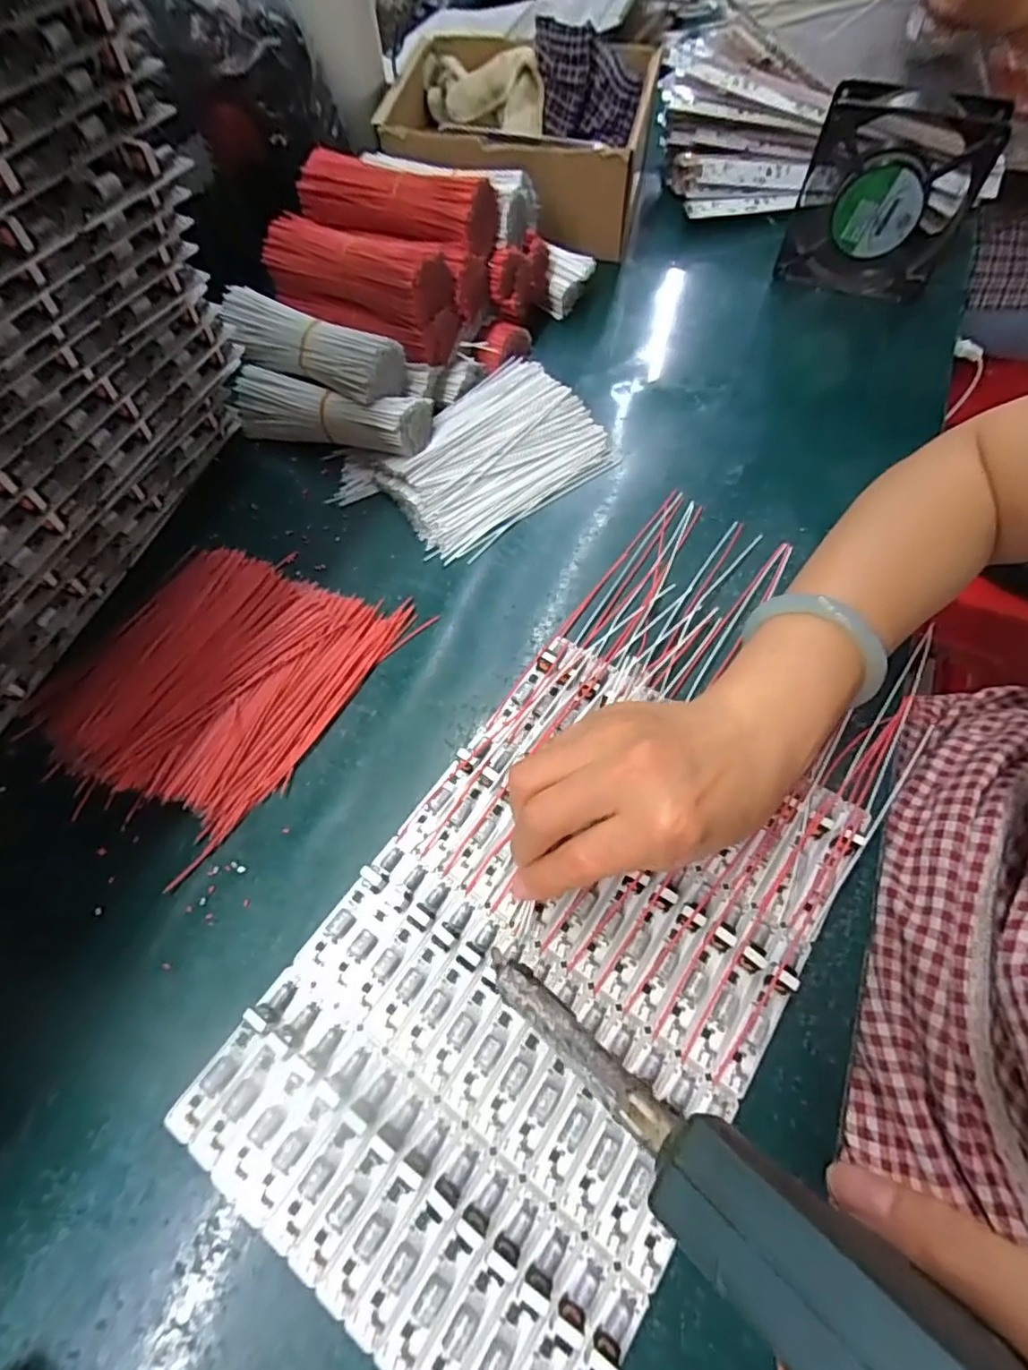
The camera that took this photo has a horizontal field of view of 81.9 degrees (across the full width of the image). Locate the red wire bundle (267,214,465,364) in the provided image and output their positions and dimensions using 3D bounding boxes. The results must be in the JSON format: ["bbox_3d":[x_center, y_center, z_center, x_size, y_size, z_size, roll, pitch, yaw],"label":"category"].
[{"bbox_3d":[-0.107,-0.290,0.416,0.139,0.059,0.054,31,67,16],"label":"red wire bundle"}]

